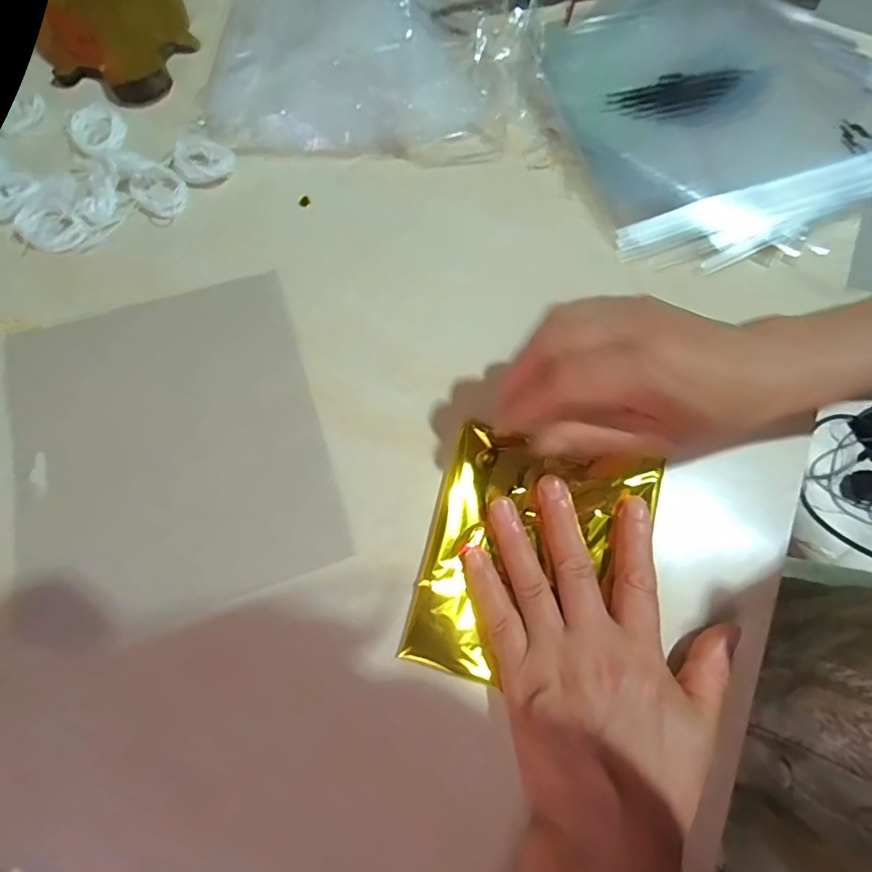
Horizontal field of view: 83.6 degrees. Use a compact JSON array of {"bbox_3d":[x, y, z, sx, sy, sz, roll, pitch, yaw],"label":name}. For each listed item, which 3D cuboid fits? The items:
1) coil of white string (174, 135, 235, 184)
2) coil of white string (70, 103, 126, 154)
[{"bbox_3d":[-0.163,-0.193,0.340,0.039,0.006,0.035,25,71,7],"label":"coil of white string"},{"bbox_3d":[-0.242,-0.220,0.348,0.034,0.007,0.042,-29,73,-11],"label":"coil of white string"}]

